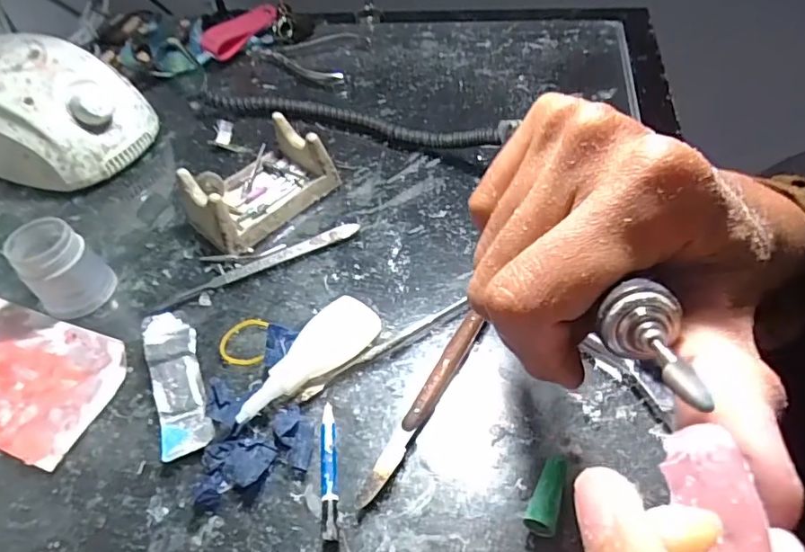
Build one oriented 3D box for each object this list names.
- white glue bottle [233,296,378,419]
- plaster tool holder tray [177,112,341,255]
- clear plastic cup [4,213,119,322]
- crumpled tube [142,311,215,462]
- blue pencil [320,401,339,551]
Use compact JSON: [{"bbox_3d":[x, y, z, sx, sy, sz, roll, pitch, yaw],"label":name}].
[{"bbox_3d":[-0.049,0.048,0.291,0.031,0.016,0.087,28,59,27],"label":"white glue bottle"},{"bbox_3d":[-0.105,-0.066,0.376,0.064,0.043,0.095,34,61,29],"label":"plaster tool holder tray"},{"bbox_3d":[-0.213,-0.005,0.332,0.039,0.051,0.042,-3,50,4],"label":"clear plastic cup"},{"bbox_3d":[-0.124,0.057,0.293,0.026,0.015,0.087,-20,51,-10],"label":"crumpled tube"},{"bbox_3d":[-0.035,0.094,0.254,0.008,0.009,0.072,-8,50,0],"label":"blue pencil"}]

